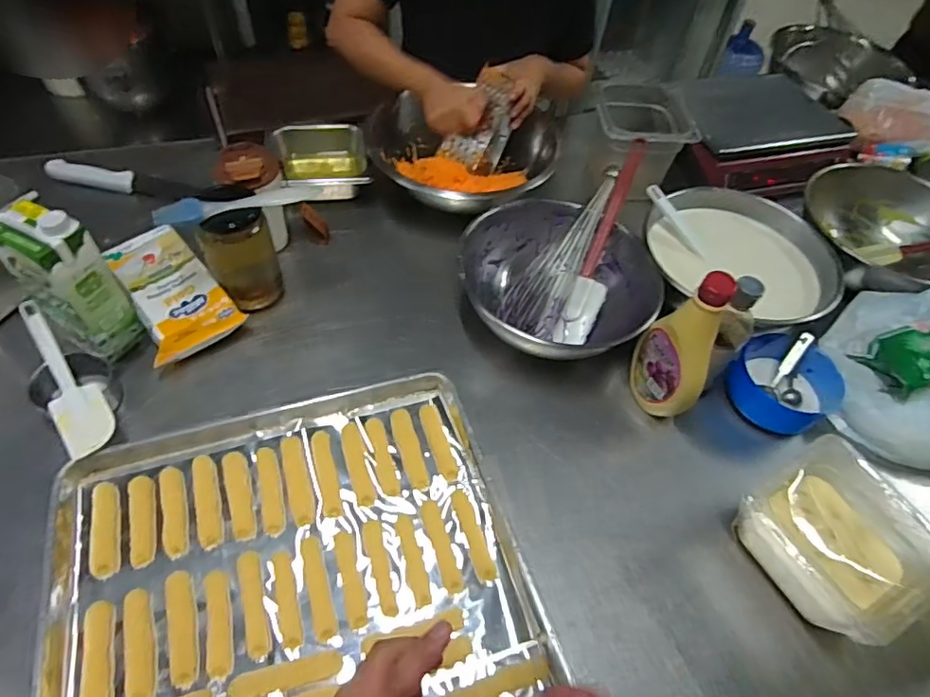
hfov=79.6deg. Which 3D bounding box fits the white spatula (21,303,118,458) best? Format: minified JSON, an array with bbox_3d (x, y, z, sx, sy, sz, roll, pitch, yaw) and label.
[{"bbox_3d":[-0.480,0.027,0.668,0.053,0.018,0.240,-30,62,-25],"label":"white spatula"}]

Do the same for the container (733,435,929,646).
[{"bbox_3d":[0.403,0.214,0.616,0.146,0.107,0.166,-22,59,-20],"label":"container"}]

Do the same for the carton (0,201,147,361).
[{"bbox_3d":[-0.479,-0.074,0.685,0.097,0.197,0.079,27,56,14],"label":"carton"}]

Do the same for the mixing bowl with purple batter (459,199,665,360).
[{"bbox_3d":[0.136,-0.091,0.829,0.258,0.113,0.264,3,53,-4],"label":"mixing bowl with purple batter"}]

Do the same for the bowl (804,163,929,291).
[{"bbox_3d":[0.685,-0.182,0.927,0.257,0.110,0.263,3,53,-4],"label":"bowl"}]

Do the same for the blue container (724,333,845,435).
[{"bbox_3d":[0.432,0.044,0.759,0.125,0.071,0.130,-27,61,-23],"label":"blue container"}]

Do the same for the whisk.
[{"bbox_3d":[0.150,-0.146,0.851,0.112,0.091,0.280,30,83,16],"label":"whisk"}]

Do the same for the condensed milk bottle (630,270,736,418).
[{"bbox_3d":[0.265,-0.002,0.684,0.053,0.212,0.092,-5,54,-10],"label":"condensed milk bottle"}]

